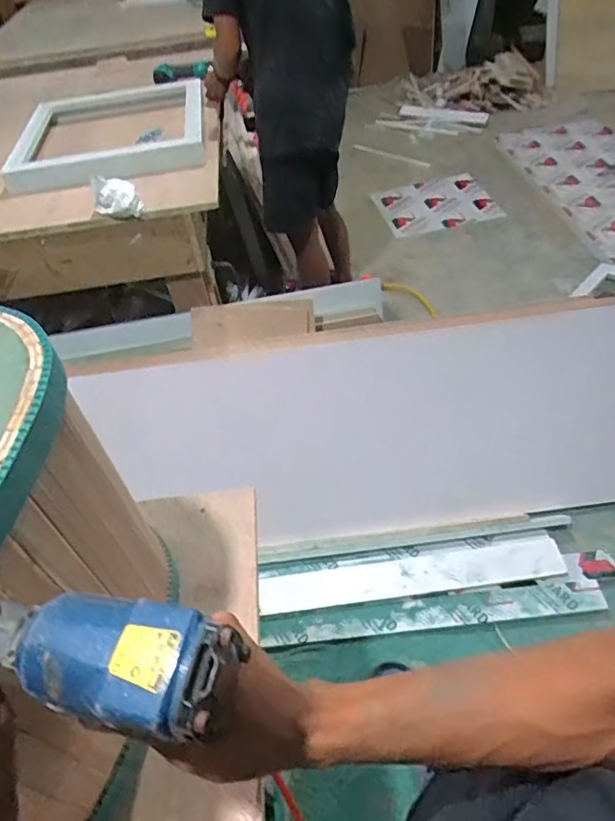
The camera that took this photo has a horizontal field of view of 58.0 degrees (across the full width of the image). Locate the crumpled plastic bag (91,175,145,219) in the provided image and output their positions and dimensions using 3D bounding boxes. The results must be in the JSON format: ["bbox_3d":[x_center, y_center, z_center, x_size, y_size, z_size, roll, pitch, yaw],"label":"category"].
[{"bbox_3d":[-0.481,-0.537,1.404,0.105,0.103,0.065,7,49,14],"label":"crumpled plastic bag"}]

